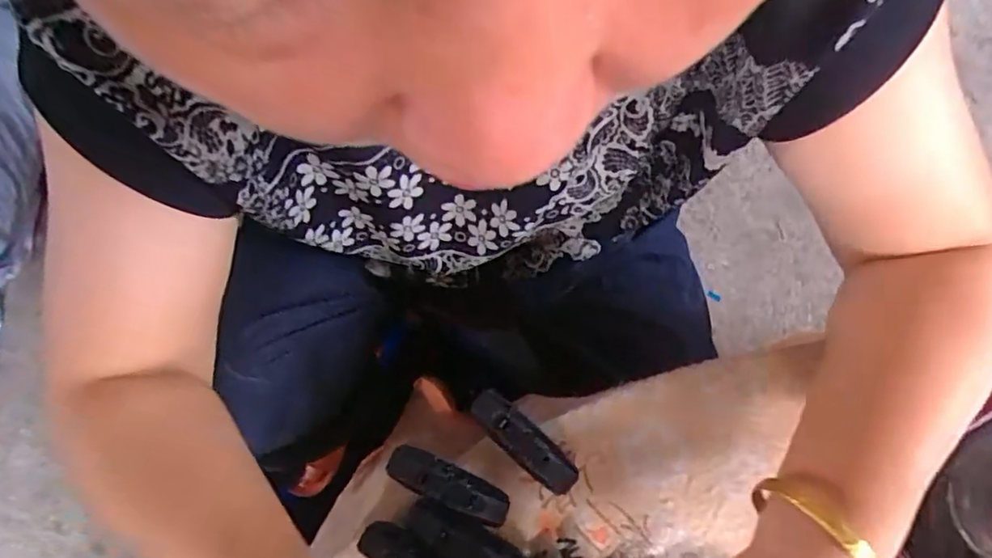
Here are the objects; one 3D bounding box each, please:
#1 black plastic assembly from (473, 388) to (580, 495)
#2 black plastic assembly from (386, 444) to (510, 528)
[{"bbox_3d":[0.016,0.094,0.323,0.072,0.018,0.020,44,82,7],"label":"black plastic assembly"},{"bbox_3d":[-0.027,0.118,0.318,0.072,0.019,0.021,23,80,4],"label":"black plastic assembly"}]

